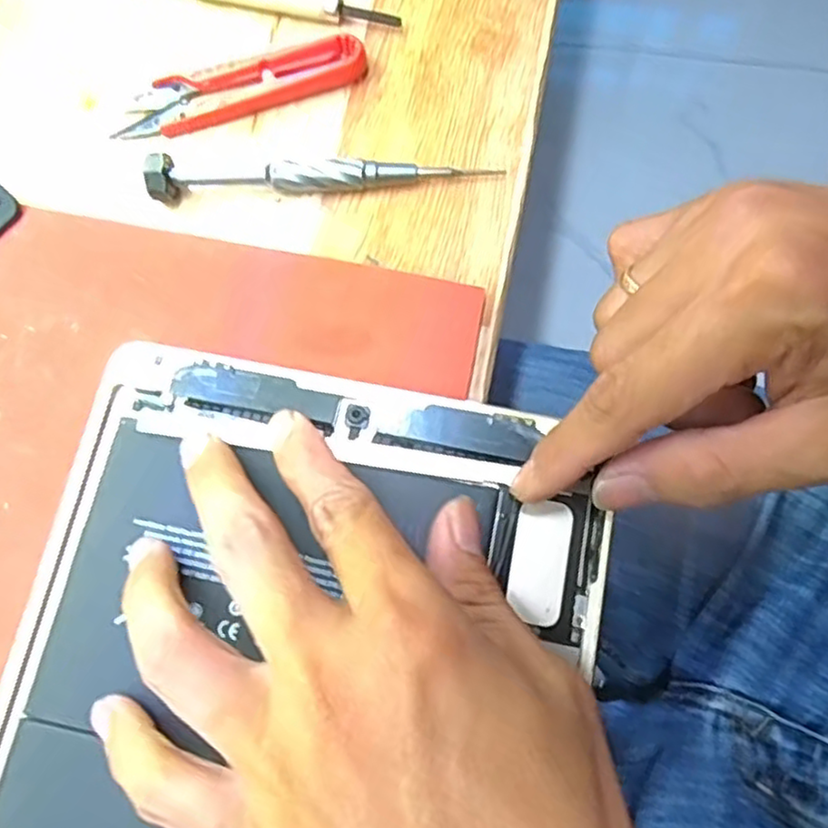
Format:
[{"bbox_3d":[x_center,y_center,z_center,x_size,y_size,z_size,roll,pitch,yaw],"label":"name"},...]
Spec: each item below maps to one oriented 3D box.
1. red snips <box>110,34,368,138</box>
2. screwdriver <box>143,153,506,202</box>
[{"bbox_3d":[-0.066,-0.125,0.267,0.094,0.010,0.022,-14,74,-1],"label":"red snips"},{"bbox_3d":[-0.033,-0.087,0.253,0.124,0.016,0.012,-2,74,2],"label":"screwdriver"}]

